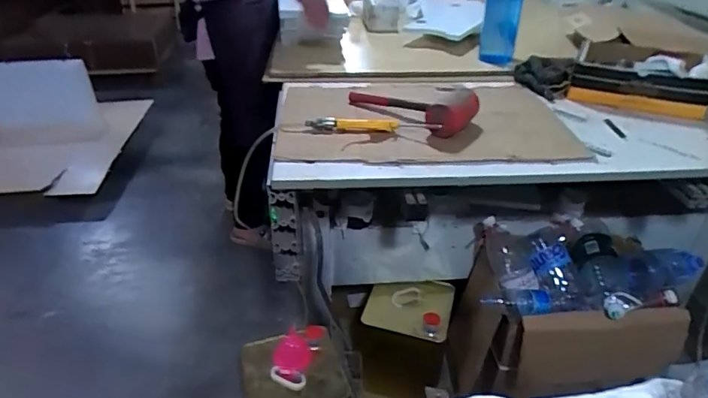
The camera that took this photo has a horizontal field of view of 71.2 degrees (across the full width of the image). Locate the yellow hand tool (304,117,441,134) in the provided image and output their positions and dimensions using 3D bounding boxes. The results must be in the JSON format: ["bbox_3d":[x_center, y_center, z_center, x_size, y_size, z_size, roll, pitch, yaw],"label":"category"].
[{"bbox_3d":[-0.004,-0.160,1.047,0.193,0.027,0.034,2,32,2],"label":"yellow hand tool"}]

